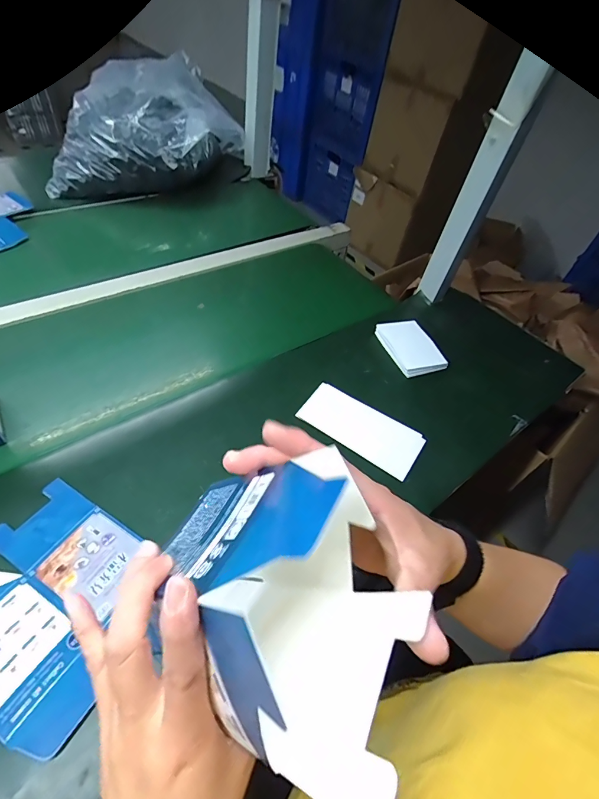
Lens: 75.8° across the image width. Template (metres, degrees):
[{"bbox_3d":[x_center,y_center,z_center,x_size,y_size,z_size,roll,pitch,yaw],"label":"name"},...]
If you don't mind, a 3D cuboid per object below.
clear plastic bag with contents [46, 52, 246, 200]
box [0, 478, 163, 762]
[{"bbox_3d":[-0.307,-0.563,0.813,0.251,0.161,0.410,23,54,12],"label":"clear plastic bag with contents"},{"bbox_3d":[-0.222,0.175,0.342,0.177,0.015,0.158,28,55,16],"label":"box"}]

